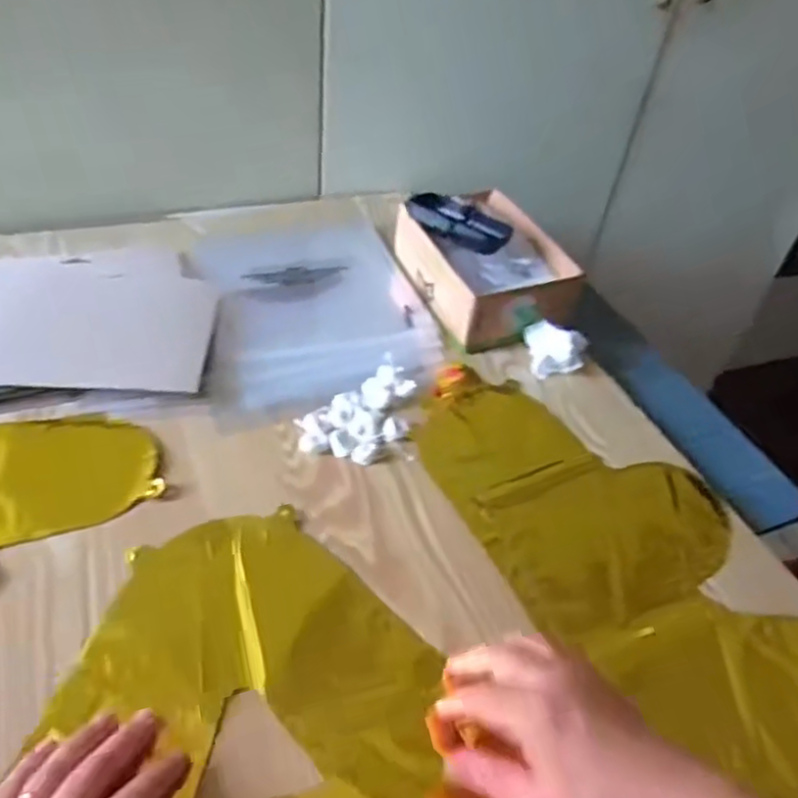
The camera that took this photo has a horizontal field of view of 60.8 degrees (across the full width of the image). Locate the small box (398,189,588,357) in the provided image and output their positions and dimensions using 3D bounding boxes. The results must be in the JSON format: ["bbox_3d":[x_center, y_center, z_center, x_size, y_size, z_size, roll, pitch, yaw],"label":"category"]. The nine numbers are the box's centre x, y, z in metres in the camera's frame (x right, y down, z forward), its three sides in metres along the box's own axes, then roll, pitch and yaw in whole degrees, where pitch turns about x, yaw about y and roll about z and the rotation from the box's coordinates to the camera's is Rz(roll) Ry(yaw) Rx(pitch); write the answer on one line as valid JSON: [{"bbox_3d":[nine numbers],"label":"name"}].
[{"bbox_3d":[0.090,-0.143,0.707,0.135,0.063,0.199,-12,47,-19],"label":"small box"}]

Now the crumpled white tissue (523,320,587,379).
[{"bbox_3d":[0.156,-0.050,0.664,0.057,0.030,0.050,-2,45,-10],"label":"crumpled white tissue"}]

